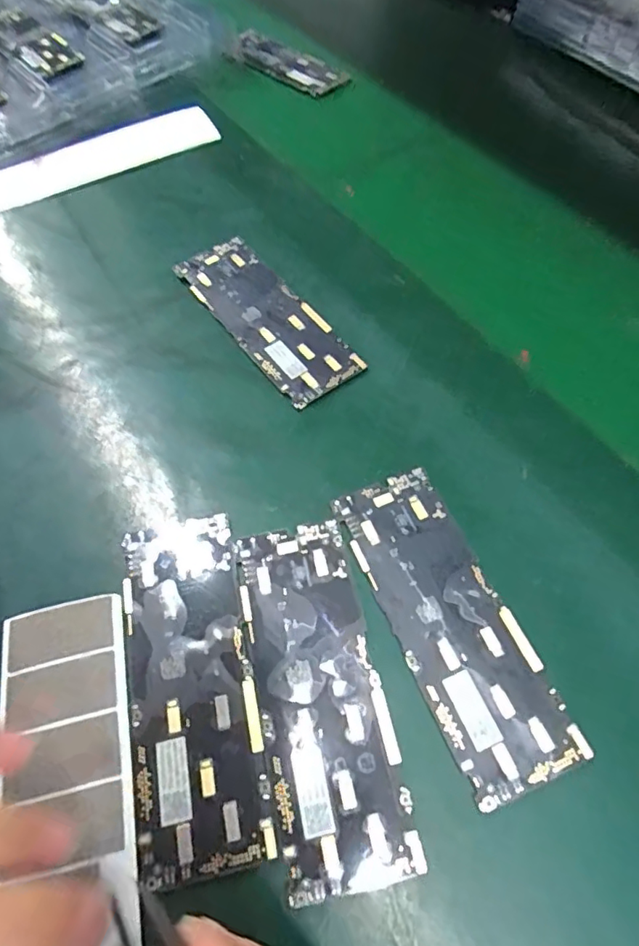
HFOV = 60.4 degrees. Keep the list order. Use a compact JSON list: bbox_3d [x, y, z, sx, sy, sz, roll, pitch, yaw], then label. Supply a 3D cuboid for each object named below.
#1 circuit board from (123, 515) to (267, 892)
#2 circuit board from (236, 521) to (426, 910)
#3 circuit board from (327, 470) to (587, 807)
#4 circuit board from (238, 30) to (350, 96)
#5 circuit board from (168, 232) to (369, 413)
[{"bbox_3d":[-0.049,0.074,0.203,0.043,0.004,0.122,-10,60,-5],"label":"circuit board"},{"bbox_3d":[-0.001,0.077,0.200,0.044,0.004,0.122,-11,60,-6],"label":"circuit board"},{"bbox_3d":[0.050,0.055,0.213,0.044,0.004,0.124,-20,61,-11],"label":"circuit board"},{"bbox_3d":[-0.028,-0.344,0.460,0.118,0.006,0.040,38,67,21],"label":"circuit board"},{"bbox_3d":[-0.029,-0.085,0.298,0.044,0.009,0.122,-33,64,-17],"label":"circuit board"}]

